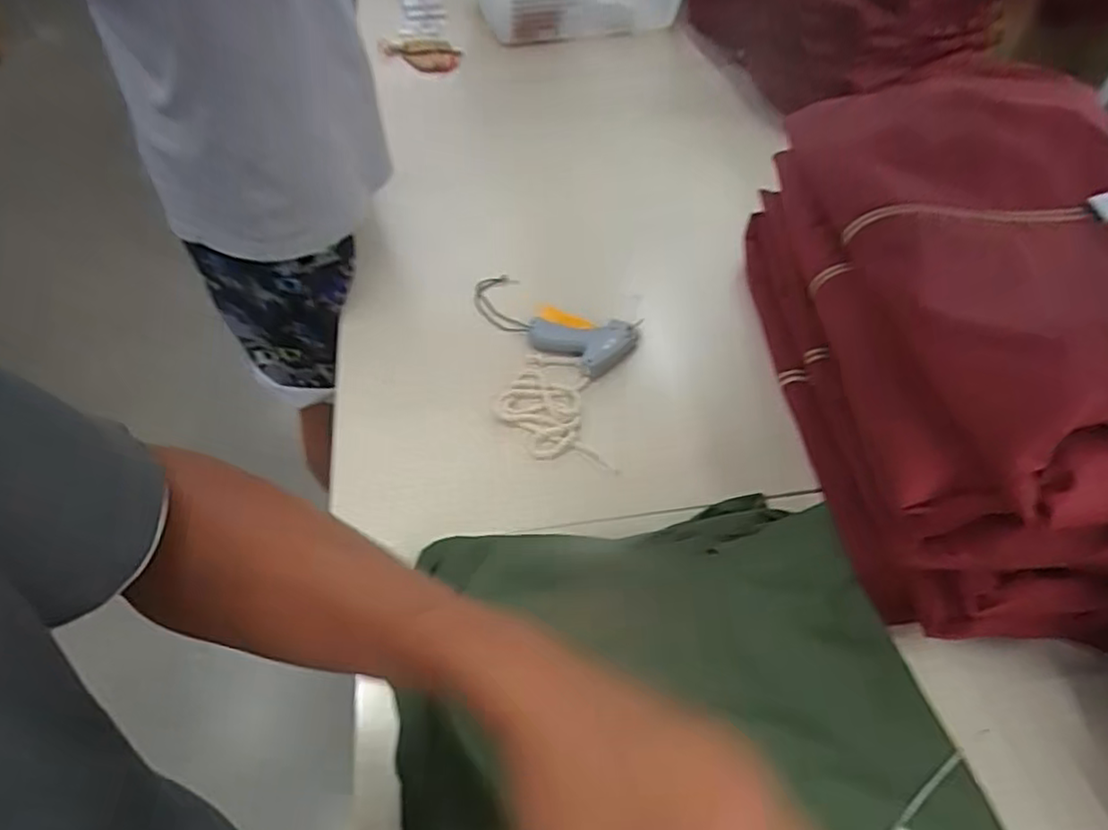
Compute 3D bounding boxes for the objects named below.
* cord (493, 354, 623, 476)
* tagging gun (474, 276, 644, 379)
[{"bbox_3d":[-0.006,-0.007,0.716,0.107,0.011,0.158,-6,51,-5],"label":"cord"},{"bbox_3d":[-0.010,-0.118,0.798,0.213,0.026,0.078,29,56,21],"label":"tagging gun"}]

